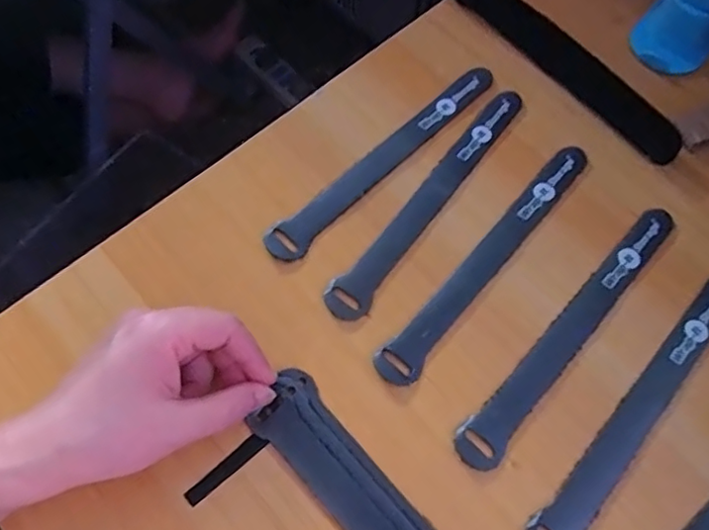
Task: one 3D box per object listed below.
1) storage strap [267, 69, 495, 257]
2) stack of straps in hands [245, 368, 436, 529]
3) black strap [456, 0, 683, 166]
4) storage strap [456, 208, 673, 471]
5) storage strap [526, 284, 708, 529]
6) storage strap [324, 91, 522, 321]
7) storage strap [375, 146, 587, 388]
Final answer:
[{"bbox_3d":[0.024,-0.073,0.390,0.206,0.006,0.024,-41,74,-18],"label":"storage strap"},{"bbox_3d":[0.021,0.136,0.293,0.035,0.010,0.192,-40,71,-18],"label":"stack of straps in hands"},{"bbox_3d":[0.151,-0.149,0.421,0.033,0.009,0.200,-38,72,-17],"label":"black strap"},{"bbox_3d":[0.132,0.036,0.344,0.024,0.004,0.208,42,71,15],"label":"storage strap"},{"bbox_3d":[0.163,0.078,0.326,0.022,0.004,0.206,41,70,15],"label":"storage strap"},{"bbox_3d":[0.053,-0.045,0.382,0.025,0.005,0.207,36,69,13],"label":"storage strap"},{"bbox_3d":[0.087,-0.007,0.363,0.023,0.004,0.207,40,70,14],"label":"storage strap"}]

